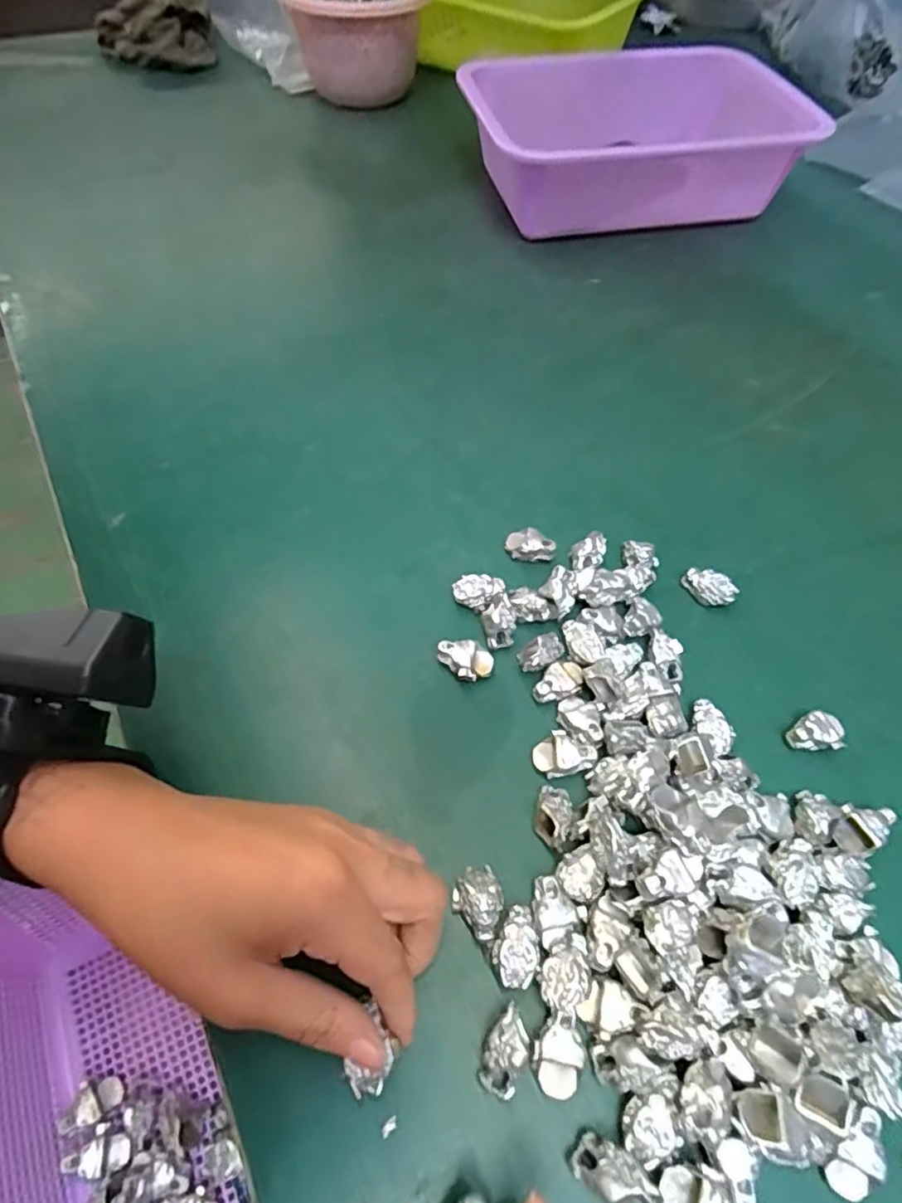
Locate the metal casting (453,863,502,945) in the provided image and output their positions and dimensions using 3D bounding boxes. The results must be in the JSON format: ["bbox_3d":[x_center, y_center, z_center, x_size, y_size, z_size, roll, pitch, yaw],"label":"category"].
[{"bbox_3d":[0.011,0.112,0.230,0.018,0.017,0.024,-22,59,-15],"label":"metal casting"}]

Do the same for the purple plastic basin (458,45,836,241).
[{"bbox_3d":[0.150,-0.399,0.537,0.245,0.087,0.176,-7,56,-5],"label":"purple plastic basin"}]

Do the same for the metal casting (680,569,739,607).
[{"bbox_3d":[0.130,-0.007,0.313,0.026,0.013,0.014,28,60,18],"label":"metal casting"}]

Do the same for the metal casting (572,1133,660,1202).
[{"bbox_3d":[0.049,0.172,0.185,0.023,0.017,0.013,29,60,18],"label":"metal casting"}]

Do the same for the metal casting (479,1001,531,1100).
[{"bbox_3d":[0.018,0.147,0.203,0.014,0.016,0.024,25,59,16],"label":"metal casting"}]

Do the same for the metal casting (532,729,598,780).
[{"bbox_3d":[0.047,0.064,0.261,0.024,0.010,0.017,-13,57,-9],"label":"metal casting"}]

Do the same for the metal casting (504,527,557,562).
[{"bbox_3d":[0.041,-0.028,0.327,0.025,0.018,0.014,6,56,4],"label":"metal casting"}]

